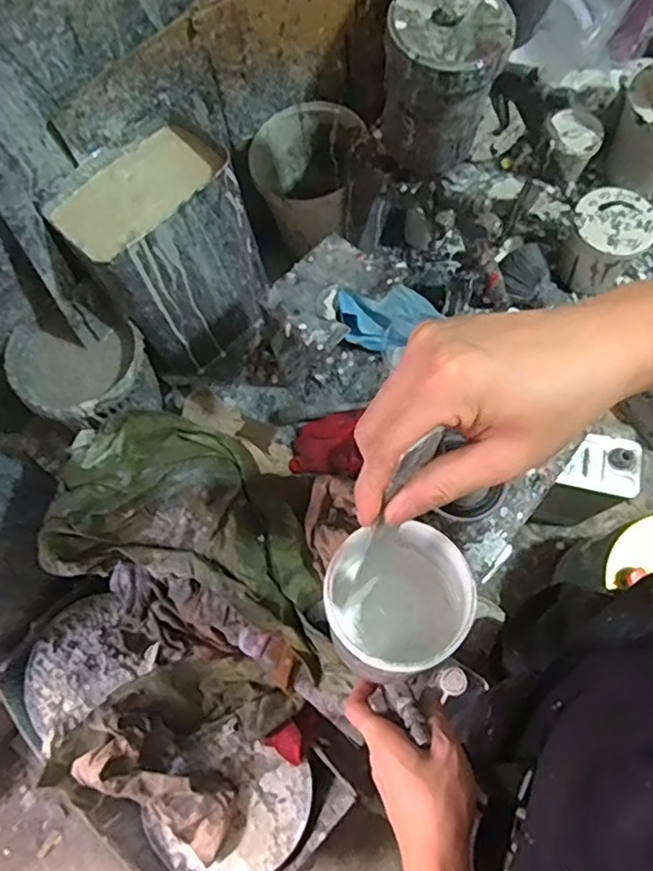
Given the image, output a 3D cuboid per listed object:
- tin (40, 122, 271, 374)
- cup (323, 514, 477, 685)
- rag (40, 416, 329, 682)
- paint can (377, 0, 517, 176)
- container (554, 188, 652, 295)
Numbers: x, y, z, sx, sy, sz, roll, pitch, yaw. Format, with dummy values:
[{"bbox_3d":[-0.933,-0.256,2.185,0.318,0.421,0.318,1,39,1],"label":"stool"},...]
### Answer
[{"bbox_3d":[-0.167,-0.194,0.679,0.160,0.228,0.125,-41,74,-11],"label":"tin"},{"bbox_3d":[0.045,0.108,0.418,0.093,0.093,0.096,-1,71,2],"label":"cup"},{"bbox_3d":[-0.139,0.095,0.654,0.295,0.071,0.199,21,73,9],"label":"rag"},{"bbox_3d":[0.097,-0.300,0.522,0.094,0.120,0.089,-1,71,2],"label":"paint can"},{"bbox_3d":[0.335,-0.232,0.742,0.092,0.091,0.087,32,75,12],"label":"container"}]

